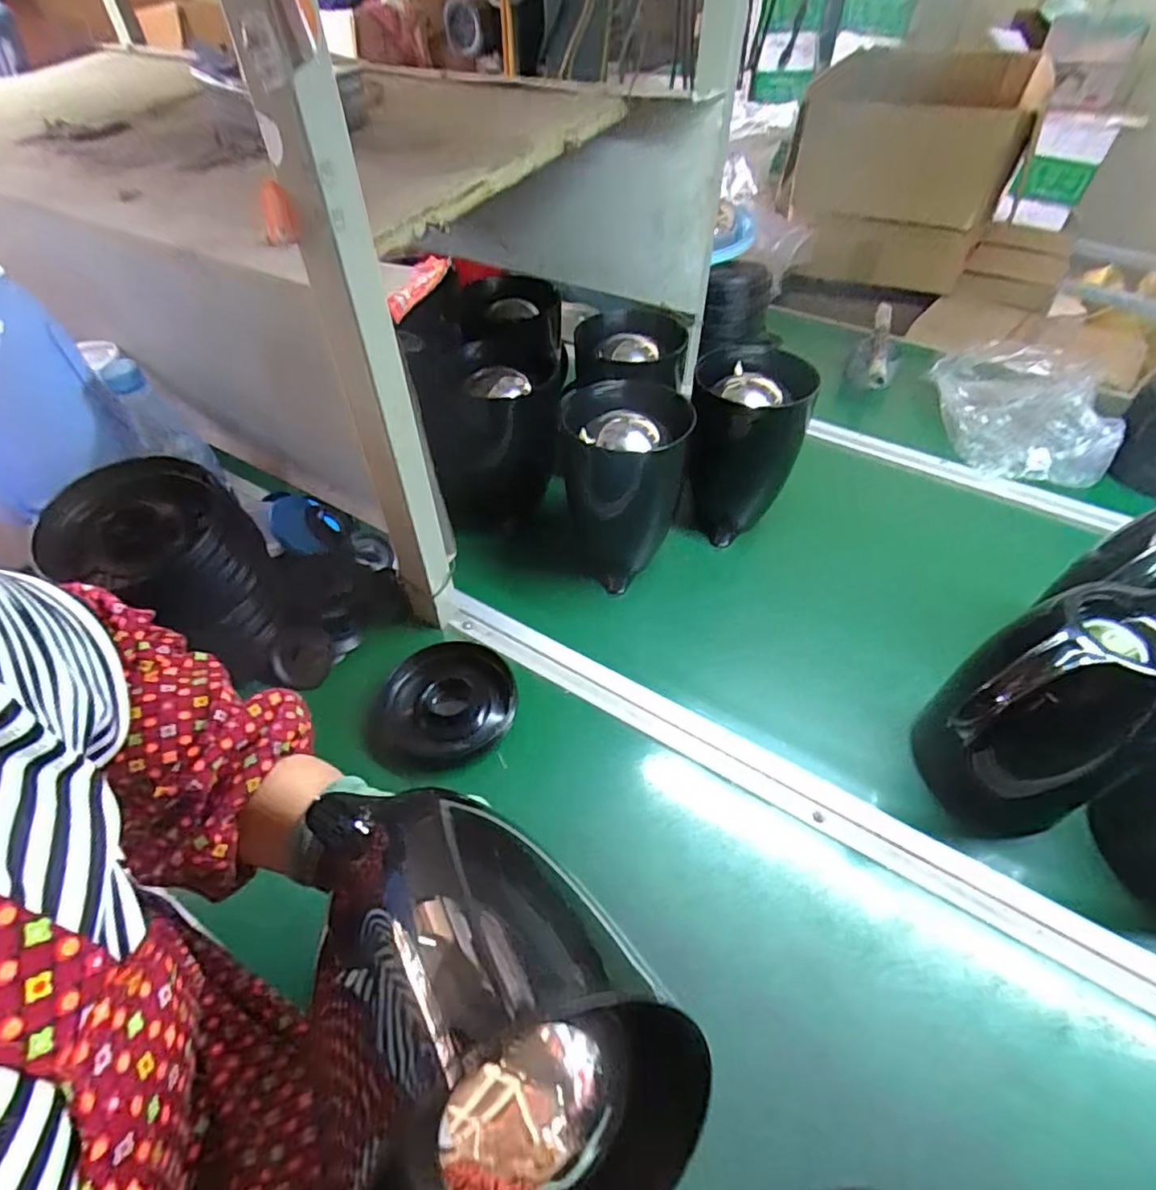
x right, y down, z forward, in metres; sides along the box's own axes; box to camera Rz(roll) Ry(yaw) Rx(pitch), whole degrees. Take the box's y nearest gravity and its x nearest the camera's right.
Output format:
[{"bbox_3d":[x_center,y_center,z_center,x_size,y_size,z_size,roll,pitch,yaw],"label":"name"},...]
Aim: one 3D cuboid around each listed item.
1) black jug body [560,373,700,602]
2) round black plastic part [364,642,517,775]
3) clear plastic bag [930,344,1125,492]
[{"bbox_3d":[0.048,-0.116,0.666,0.123,0.179,0.137,-1,48,-2],"label":"black jug body"},{"bbox_3d":[-0.128,0.100,0.579,0.135,0.019,0.115,-8,48,-8],"label":"round black plastic part"},{"bbox_3d":[0.615,-0.265,0.863,0.190,0.066,0.268,10,48,8],"label":"clear plastic bag"}]

